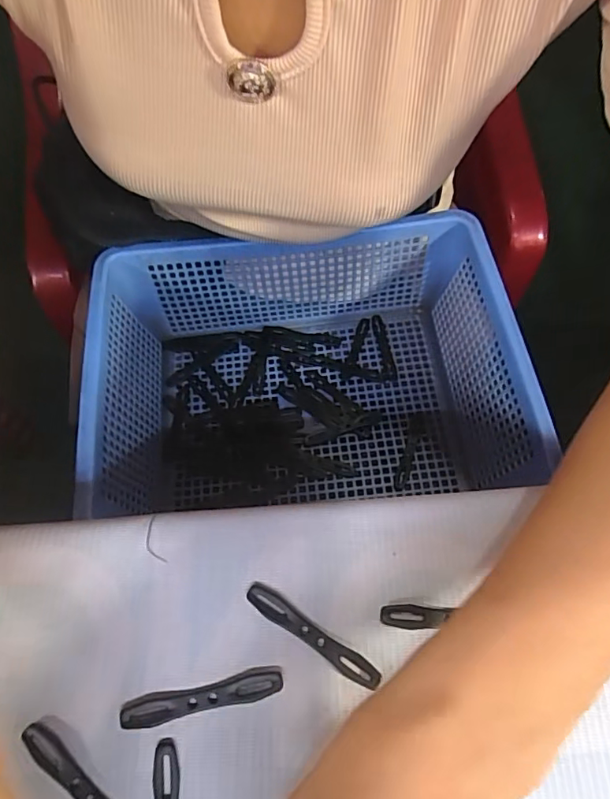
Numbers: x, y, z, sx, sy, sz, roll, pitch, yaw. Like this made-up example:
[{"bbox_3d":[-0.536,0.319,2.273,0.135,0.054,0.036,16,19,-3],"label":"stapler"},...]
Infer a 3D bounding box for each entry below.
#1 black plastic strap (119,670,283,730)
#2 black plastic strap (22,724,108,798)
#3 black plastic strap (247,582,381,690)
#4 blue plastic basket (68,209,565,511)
[{"bbox_3d":[-0.045,0.130,0.225,0.069,0.004,0.011,-11,68,-6],"label":"black plastic strap"},{"bbox_3d":[-0.090,0.160,0.210,0.068,0.004,0.011,39,72,14],"label":"black plastic strap"},{"bbox_3d":[0.003,0.106,0.235,0.067,0.004,0.010,33,71,12],"label":"black plastic strap"},{"bbox_3d":[-0.004,-0.021,0.410,0.294,0.111,0.242,-5,67,-3],"label":"blue plastic basket"}]

